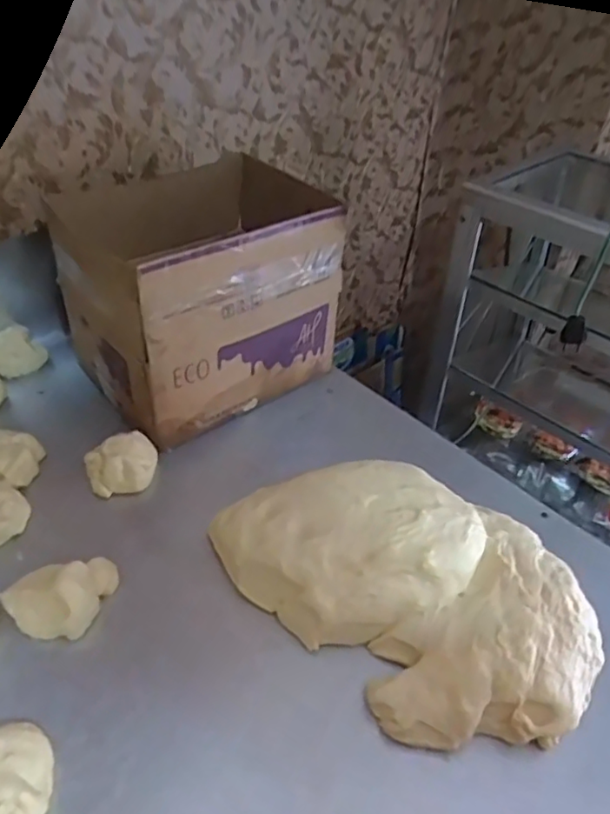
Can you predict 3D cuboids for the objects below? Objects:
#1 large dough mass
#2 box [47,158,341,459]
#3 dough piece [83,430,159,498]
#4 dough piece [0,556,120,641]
[{"bbox_3d":[0.119,0.183,0.680,0.404,0.100,0.277,33,48,31],"label":"large dough mass"},{"bbox_3d":[-0.147,-0.172,0.902,0.355,0.275,0.254,-24,47,-29],"label":"box"},{"bbox_3d":[-0.242,0.079,0.812,0.092,0.067,0.081,-13,42,-20],"label":"dough piece"},{"bbox_3d":[-0.262,0.207,0.654,0.117,0.051,0.076,-11,42,-17],"label":"dough piece"}]

